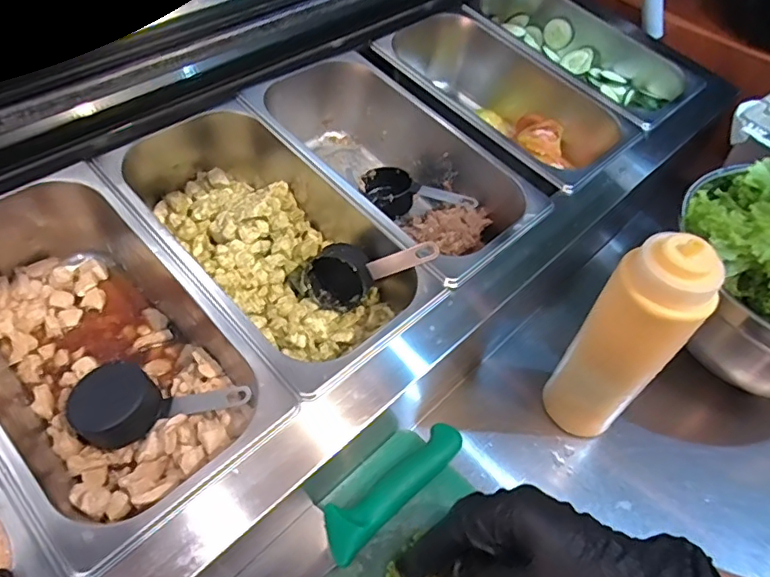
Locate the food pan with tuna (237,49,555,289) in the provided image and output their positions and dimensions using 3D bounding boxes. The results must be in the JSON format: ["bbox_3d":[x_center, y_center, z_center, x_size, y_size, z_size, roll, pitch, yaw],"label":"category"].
[{"bbox_3d":[-0.003,-0.136,0.594,0.173,0.113,0.346,-36,61,-28],"label":"food pan with tuna"}]

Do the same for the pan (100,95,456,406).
[{"bbox_3d":[-0.112,-0.045,0.505,0.165,0.099,0.320,-36,61,-28],"label":"pan"}]

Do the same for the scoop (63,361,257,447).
[{"bbox_3d":[-0.183,0.089,0.426,0.126,0.036,0.063,1,50,-19],"label":"scoop"}]

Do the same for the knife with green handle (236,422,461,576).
[{"bbox_3d":[-0.064,0.196,0.382,0.302,0.031,0.047,-33,60,-27],"label":"knife with green handle"}]

